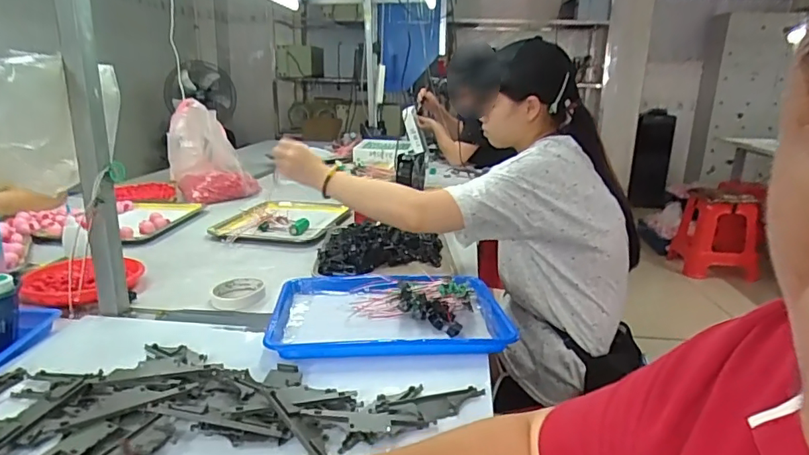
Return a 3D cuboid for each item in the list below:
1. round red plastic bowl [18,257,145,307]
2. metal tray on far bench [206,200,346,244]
[{"bbox_3d":[-0.546,0.079,0.858,0.181,0.031,0.187,2,16,-1],"label":"round red plastic bowl"},{"bbox_3d":[-0.285,-0.025,1.284,0.265,0.021,0.366,5,16,8],"label":"metal tray on far bench"}]

